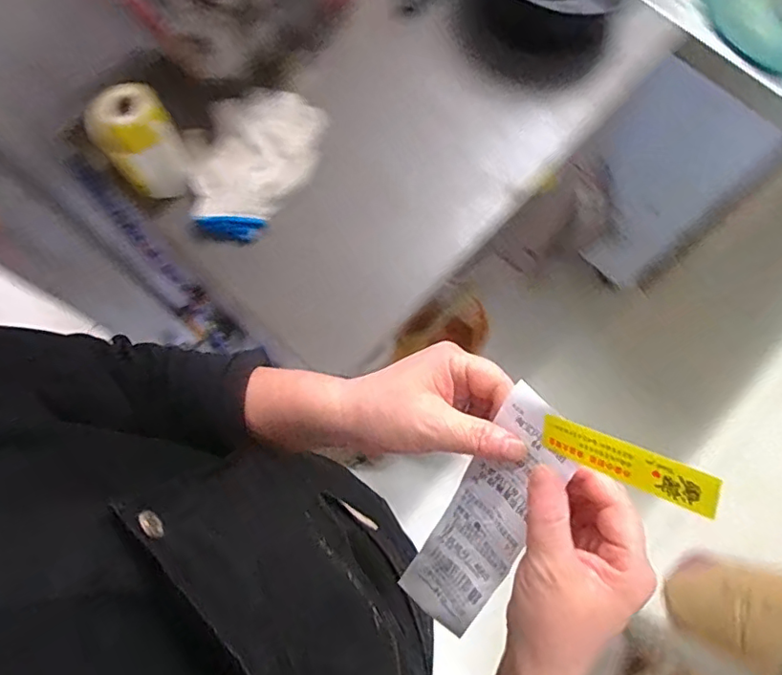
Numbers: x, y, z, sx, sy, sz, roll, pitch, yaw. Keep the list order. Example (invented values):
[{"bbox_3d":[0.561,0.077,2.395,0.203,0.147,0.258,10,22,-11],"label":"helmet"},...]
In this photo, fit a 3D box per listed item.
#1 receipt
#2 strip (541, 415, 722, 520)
[{"bbox_3d":[0.058,0.113,0.336,0.052,0.014,0.169,39,119,29],"label":"receipt"},{"bbox_3d":[0.112,0.060,0.267,0.004,0.087,0.021,0,101,-39],"label":"strip"}]

